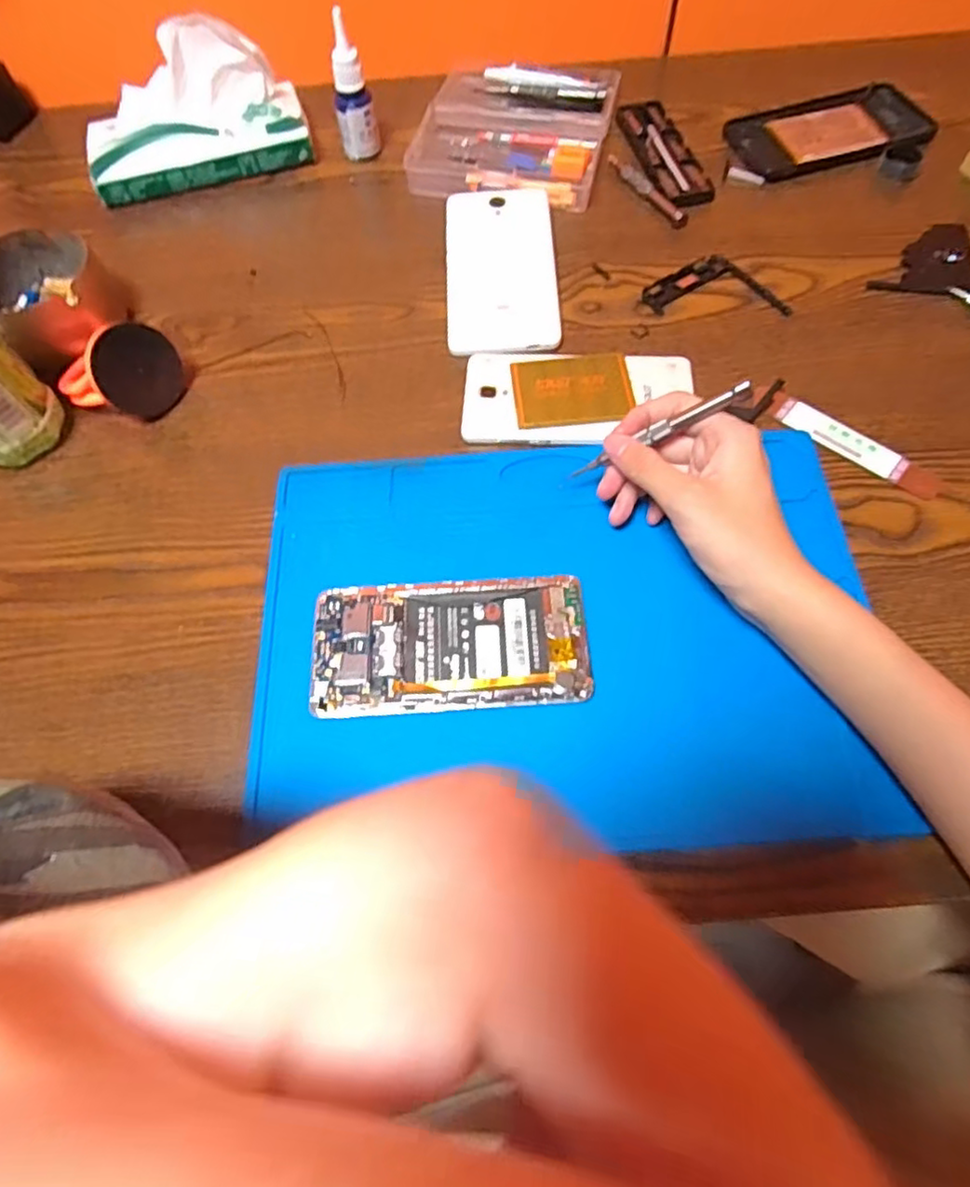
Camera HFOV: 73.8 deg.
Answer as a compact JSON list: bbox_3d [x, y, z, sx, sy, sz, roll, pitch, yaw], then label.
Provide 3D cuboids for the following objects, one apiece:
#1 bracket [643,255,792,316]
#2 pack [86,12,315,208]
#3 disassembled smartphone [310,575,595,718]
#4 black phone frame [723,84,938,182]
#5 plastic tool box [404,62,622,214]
[{"bbox_3d":[0.160,-0.217,0.453,0.097,0.004,0.053,2,64,3],"label":"bracket"},{"bbox_3d":[-0.232,-0.377,0.508,0.170,0.081,0.072,-16,64,-5],"label":"pack"},{"bbox_3d":[-0.018,0.026,0.338,0.141,0.010,0.069,-4,64,1],"label":"disassembled smartphone"},{"bbox_3d":[0.276,-0.374,0.522,0.155,0.011,0.085,-14,64,-4],"label":"black phone frame"},{"bbox_3d":[0.025,-0.382,0.530,0.144,0.022,0.168,11,65,8],"label":"plastic tool box"}]

